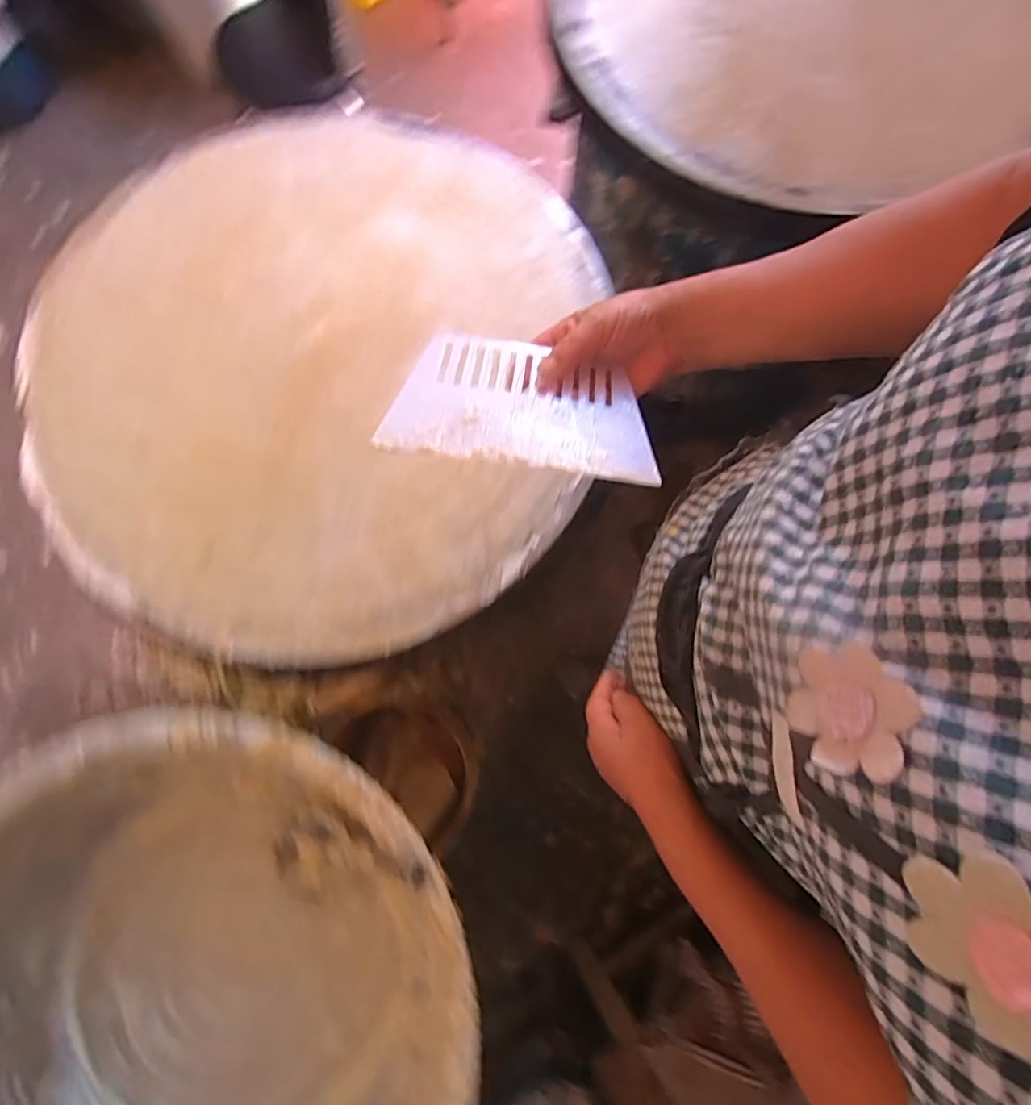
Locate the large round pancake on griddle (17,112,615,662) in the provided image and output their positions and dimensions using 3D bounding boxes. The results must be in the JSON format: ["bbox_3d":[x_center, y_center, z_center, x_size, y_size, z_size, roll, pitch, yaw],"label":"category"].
[{"bbox_3d":[-0.187,-0.205,0.559,0.555,0.057,0.613,12,78,2],"label":"large round pancake on griddle"}]

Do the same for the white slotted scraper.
[{"bbox_3d":[0.008,-0.104,0.381,0.176,0.009,0.113,10,57,1],"label":"white slotted scraper"}]

